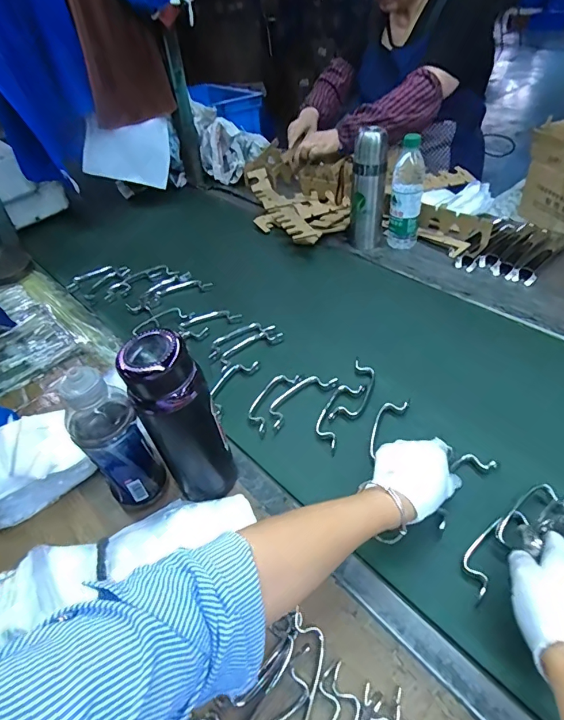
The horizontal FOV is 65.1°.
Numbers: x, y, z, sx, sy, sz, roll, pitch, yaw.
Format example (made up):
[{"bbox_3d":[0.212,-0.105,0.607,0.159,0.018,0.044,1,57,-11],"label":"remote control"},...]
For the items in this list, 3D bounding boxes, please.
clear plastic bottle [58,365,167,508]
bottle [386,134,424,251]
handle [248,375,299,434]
[{"bbox_3d":[-0.187,0.092,0.497,0.067,0.221,0.059,-29,47,-24],"label":"clear plastic bottle"},{"bbox_3d":[0.260,-0.343,0.920,0.061,0.221,0.069,9,44,16],"label":"bottle"},{"bbox_3d":[-0.017,0.059,0.662,0.038,0.008,0.114,17,46,24],"label":"handle"}]

